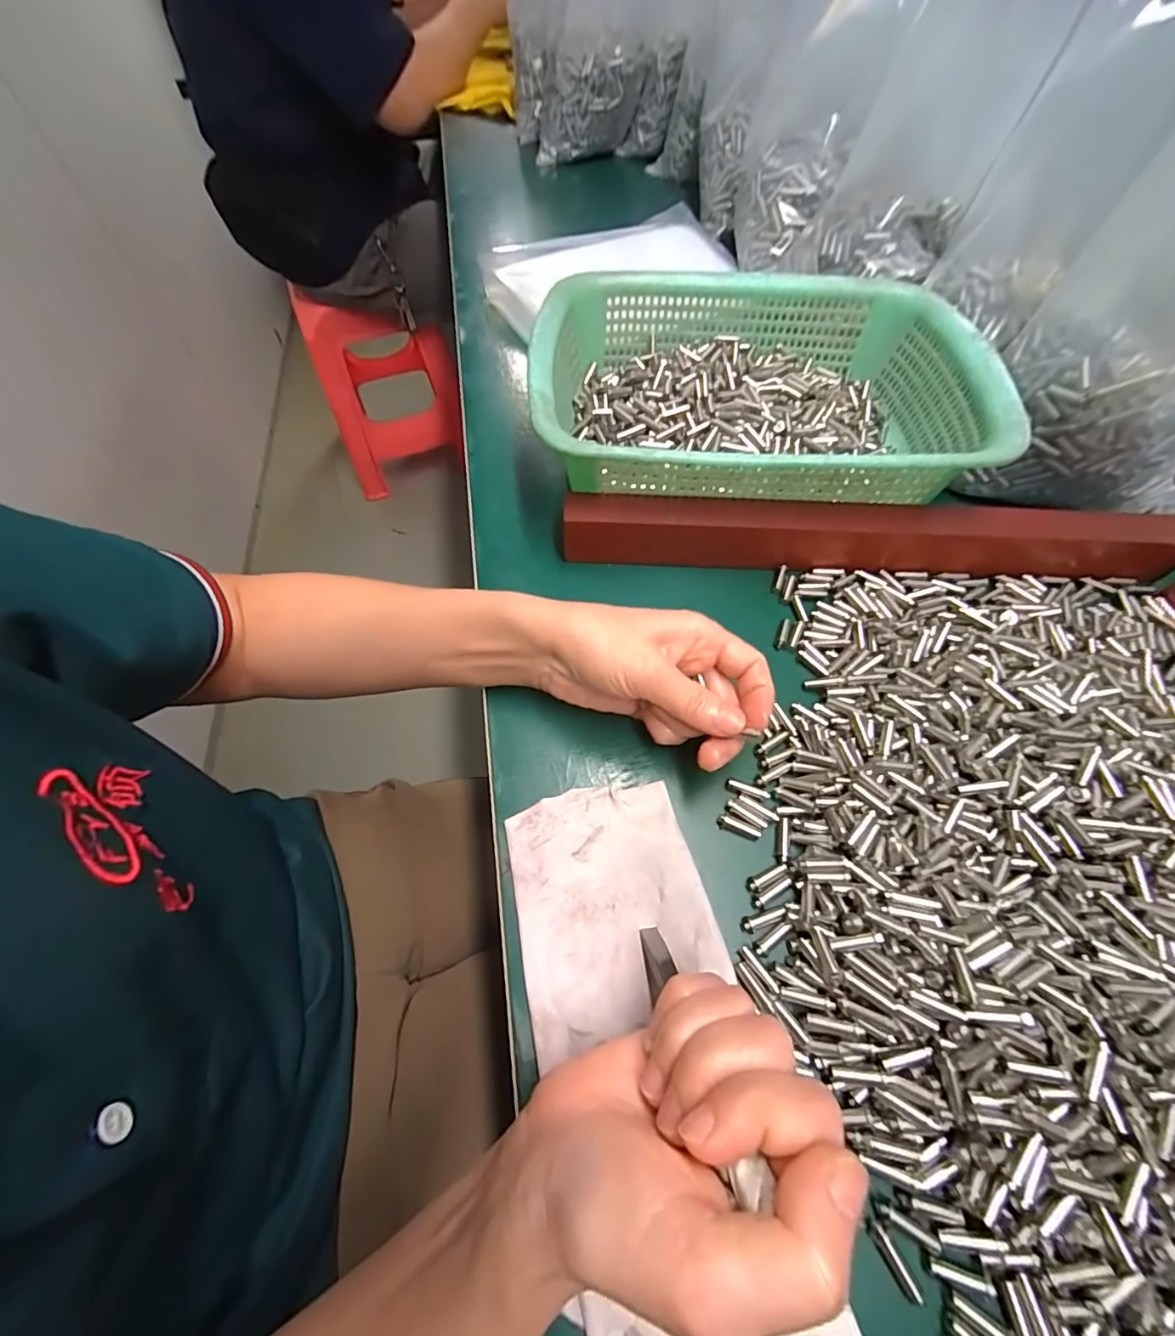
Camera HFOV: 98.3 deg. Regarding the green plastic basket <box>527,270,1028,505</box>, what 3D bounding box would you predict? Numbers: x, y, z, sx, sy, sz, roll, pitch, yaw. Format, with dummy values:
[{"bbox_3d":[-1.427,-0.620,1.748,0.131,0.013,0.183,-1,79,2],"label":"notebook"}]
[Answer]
[{"bbox_3d":[0.113,-0.196,0.365,0.288,0.074,0.220,1,61,1],"label":"green plastic basket"}]

